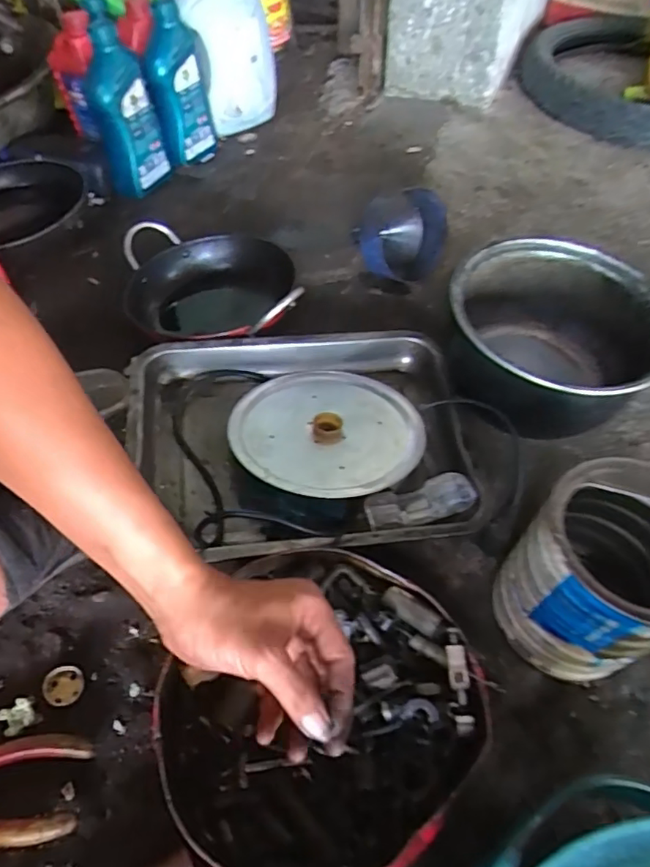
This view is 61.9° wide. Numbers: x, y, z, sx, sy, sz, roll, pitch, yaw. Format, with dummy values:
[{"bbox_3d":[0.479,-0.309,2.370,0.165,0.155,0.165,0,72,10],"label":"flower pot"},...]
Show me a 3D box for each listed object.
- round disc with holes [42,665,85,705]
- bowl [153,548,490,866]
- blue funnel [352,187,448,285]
[{"bbox_3d":[-0.228,0.219,0.472,0.027,0.018,0.031,18,56,11],"label":"round disc with holes"},{"bbox_3d":[-0.008,0.219,0.436,0.229,0.078,0.236,-1,53,1],"label":"bowl"},{"bbox_3d":[0.104,-0.268,0.753,0.126,0.092,0.094,6,53,6],"label":"blue funnel"}]

